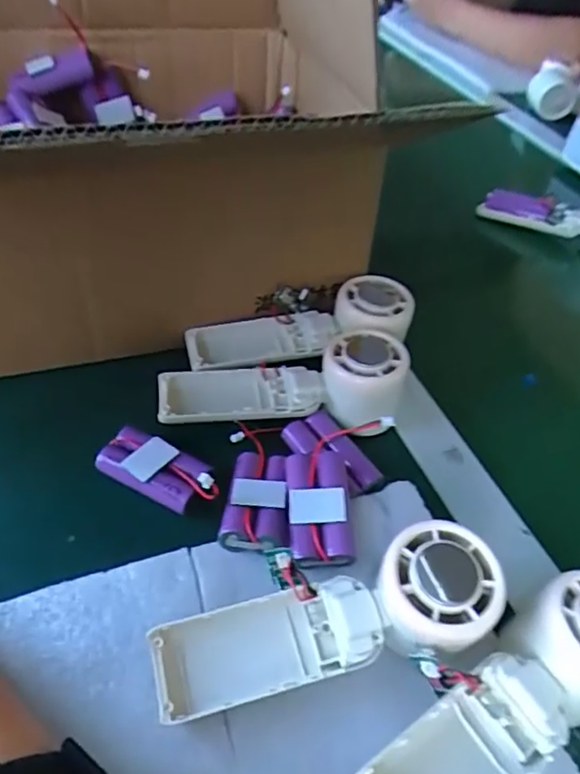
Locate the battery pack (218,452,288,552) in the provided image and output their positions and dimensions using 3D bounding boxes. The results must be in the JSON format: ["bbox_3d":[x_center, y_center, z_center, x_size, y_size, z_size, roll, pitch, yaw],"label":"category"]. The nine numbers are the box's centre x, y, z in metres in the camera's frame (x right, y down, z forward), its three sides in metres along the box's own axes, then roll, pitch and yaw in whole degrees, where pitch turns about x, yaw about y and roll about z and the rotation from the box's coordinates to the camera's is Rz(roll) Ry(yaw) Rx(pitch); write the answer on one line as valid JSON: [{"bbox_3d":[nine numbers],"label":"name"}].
[{"bbox_3d":[-0.017,0.066,0.353,0.036,0.015,0.065,9,46,2],"label":"battery pack"}]

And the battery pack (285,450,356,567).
[{"bbox_3d":[0.017,0.068,0.345,0.036,0.024,0.068,2,46,-4],"label":"battery pack"}]

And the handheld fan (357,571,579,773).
[{"bbox_3d":[0.095,0.145,0.266,0.163,0.048,0.054,-22,53,-26],"label":"handheld fan"}]

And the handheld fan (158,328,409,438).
[{"bbox_3d":[-0.005,-0.005,0.402,0.164,0.046,0.057,0,46,-7],"label":"handheld fan"}]

